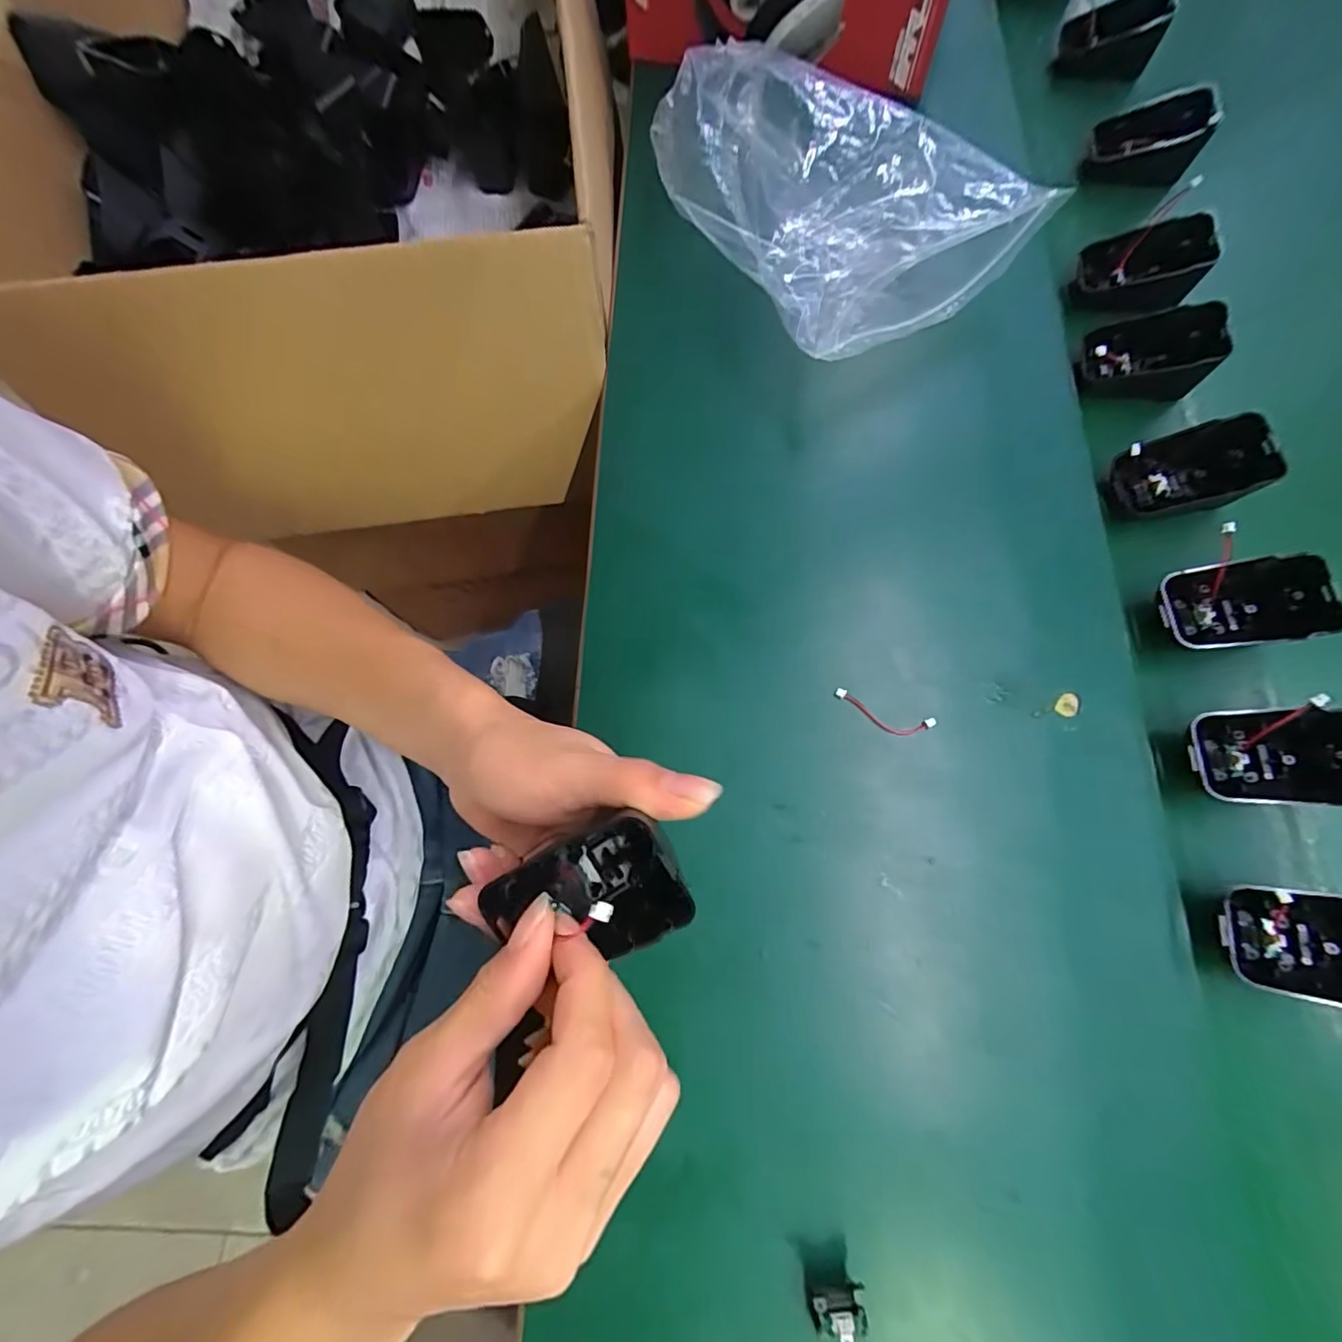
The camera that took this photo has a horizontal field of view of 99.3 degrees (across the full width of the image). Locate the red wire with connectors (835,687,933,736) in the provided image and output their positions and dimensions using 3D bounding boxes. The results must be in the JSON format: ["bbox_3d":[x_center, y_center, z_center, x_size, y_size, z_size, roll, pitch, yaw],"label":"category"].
[{"bbox_3d":[0.111,0.024,0.300,0.052,0.004,0.014,19,74,6],"label":"red wire with connectors"}]

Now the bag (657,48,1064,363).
[{"bbox_3d":[0.106,-0.313,0.376,0.164,0.070,0.228,-31,76,-9],"label":"bag"}]

